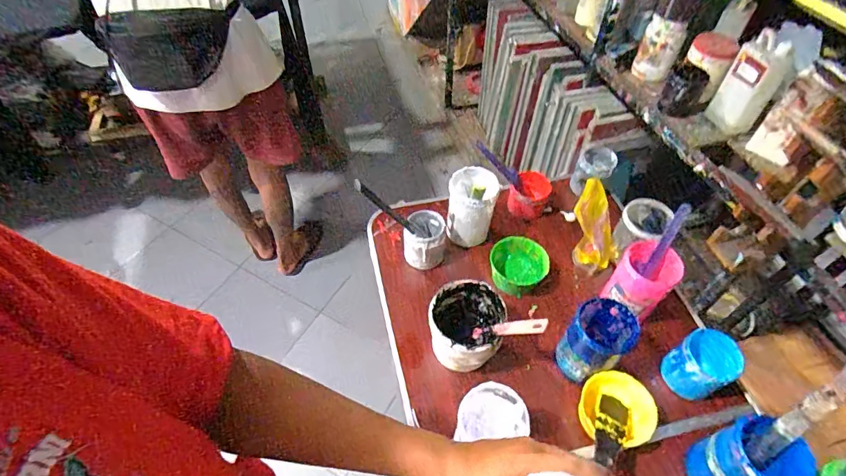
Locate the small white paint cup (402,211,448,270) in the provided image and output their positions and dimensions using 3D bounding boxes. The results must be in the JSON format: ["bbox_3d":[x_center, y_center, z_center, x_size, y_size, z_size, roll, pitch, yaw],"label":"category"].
[{"bbox_3d":[0.005,0.004,0.920,0.088,0.087,0.088,7,52,5],"label":"small white paint cup"}]

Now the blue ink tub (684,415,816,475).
[{"bbox_3d":[0.463,0.328,0.647,0.100,0.134,0.099,-13,53,-11],"label":"blue ink tub"}]

